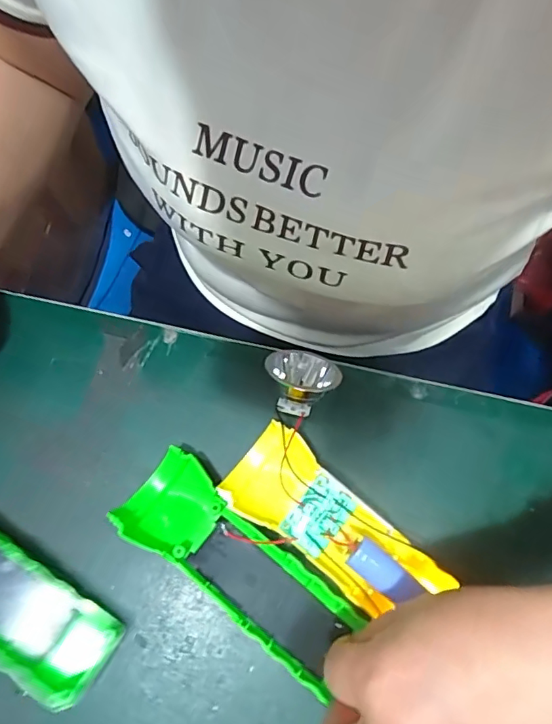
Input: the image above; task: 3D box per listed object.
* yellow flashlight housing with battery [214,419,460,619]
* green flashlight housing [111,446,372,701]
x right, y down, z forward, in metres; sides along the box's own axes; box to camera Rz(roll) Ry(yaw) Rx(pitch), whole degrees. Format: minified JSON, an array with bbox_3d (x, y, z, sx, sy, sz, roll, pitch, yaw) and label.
[{"bbox_3d":[0.030,0.087,0.268,0.123,0.032,0.051,34,74,20],"label":"yellow flashlight housing with battery"},{"bbox_3d":[-0.021,0.106,0.266,0.136,0.035,0.048,37,75,13],"label":"green flashlight housing"}]

